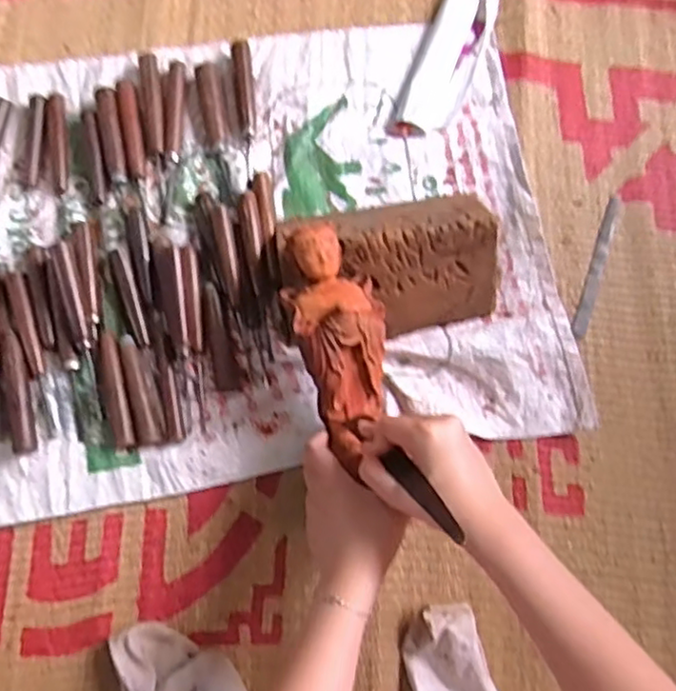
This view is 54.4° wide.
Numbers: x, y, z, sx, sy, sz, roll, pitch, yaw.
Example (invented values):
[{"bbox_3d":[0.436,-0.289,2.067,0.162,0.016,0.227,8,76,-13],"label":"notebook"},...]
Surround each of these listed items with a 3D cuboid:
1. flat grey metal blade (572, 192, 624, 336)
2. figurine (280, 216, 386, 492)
[{"bbox_3d":[0.269,-0.082,0.682,0.016,0.008,0.156,18,78,3],"label":"flat grey metal blade"},{"bbox_3d":[0.002,-0.007,0.573,0.076,0.049,0.195,-11,88,-4],"label":"figurine"}]

